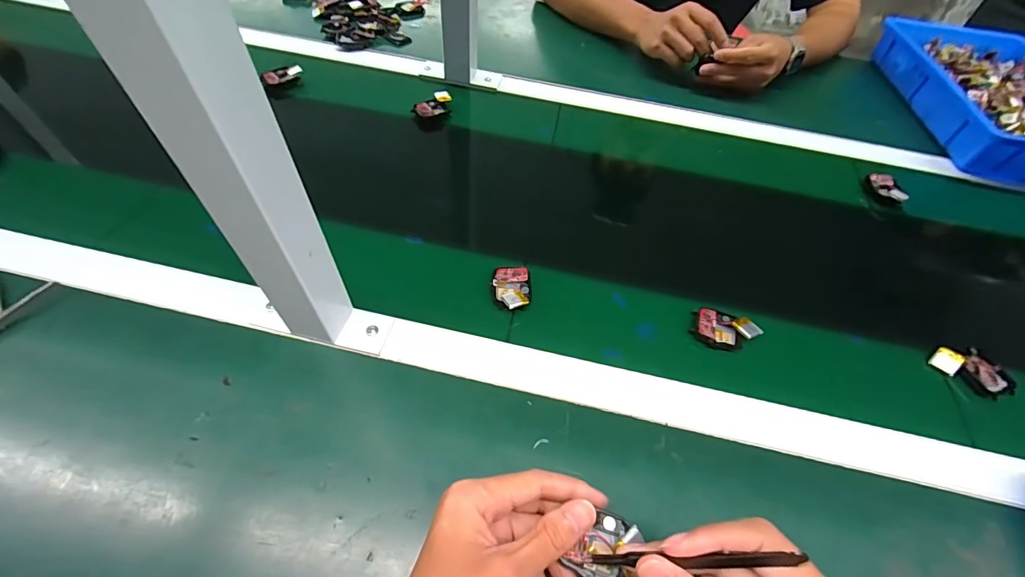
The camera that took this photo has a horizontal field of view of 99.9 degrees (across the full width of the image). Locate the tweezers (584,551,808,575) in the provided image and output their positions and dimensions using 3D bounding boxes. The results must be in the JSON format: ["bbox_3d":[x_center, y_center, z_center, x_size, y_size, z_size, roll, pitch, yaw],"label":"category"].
[{"bbox_3d":[0.090,0.145,0.228,0.103,0.007,0.007,-13,51,22],"label":"tweezers"}]

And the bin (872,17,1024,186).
[{"bbox_3d":[0.751,-0.297,0.662,0.257,0.050,0.360,7,53,-1],"label":"bin"}]

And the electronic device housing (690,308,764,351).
[{"bbox_3d":[0.201,0.040,0.407,0.058,0.015,0.041,18,54,7],"label":"electronic device housing"}]

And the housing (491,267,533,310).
[{"bbox_3d":[0.000,-0.001,0.417,0.038,0.013,0.053,-3,54,-9],"label":"housing"}]

